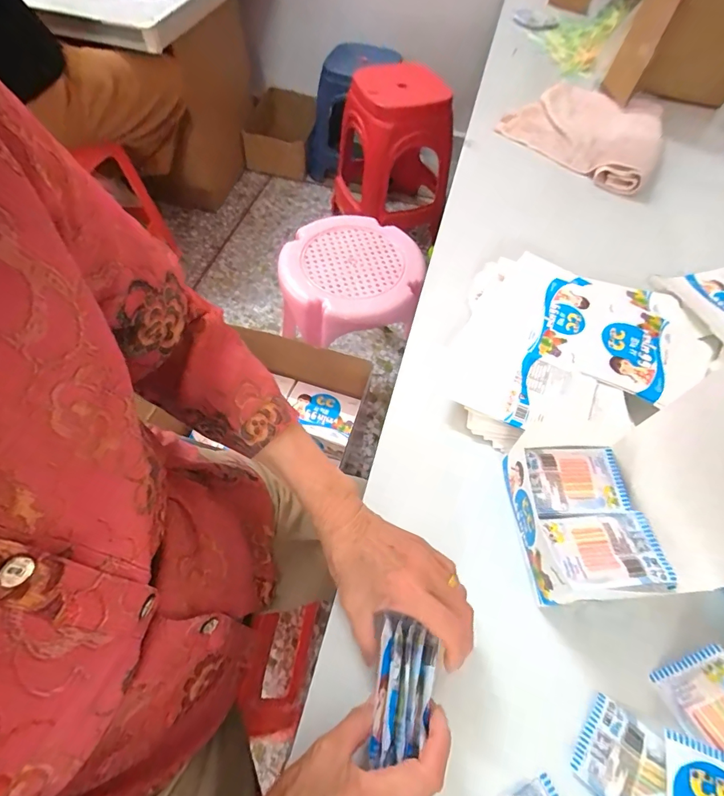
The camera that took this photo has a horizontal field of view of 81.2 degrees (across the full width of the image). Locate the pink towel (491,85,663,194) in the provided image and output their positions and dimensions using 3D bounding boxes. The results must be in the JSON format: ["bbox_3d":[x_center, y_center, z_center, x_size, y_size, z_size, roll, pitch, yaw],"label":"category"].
[{"bbox_3d":[0.440,-0.515,0.810,0.290,0.064,0.224,40,65,19],"label":"pink towel"}]

